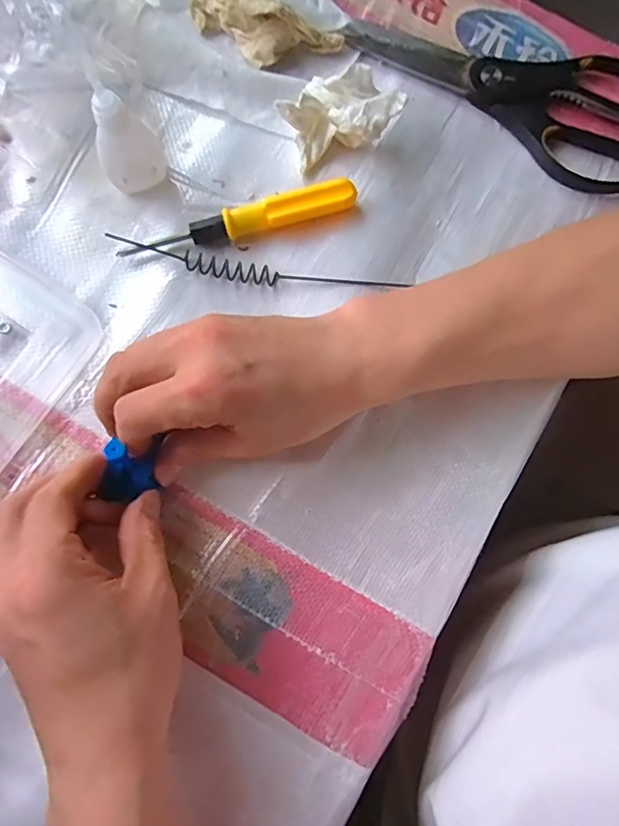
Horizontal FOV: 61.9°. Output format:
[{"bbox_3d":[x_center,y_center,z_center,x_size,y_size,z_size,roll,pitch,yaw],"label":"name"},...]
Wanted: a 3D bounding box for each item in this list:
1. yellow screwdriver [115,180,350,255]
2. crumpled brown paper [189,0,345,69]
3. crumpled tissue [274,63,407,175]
[{"bbox_3d":[-0.041,-0.113,0.309,0.140,0.021,0.016,-16,80,-4],"label":"yellow screwdriver"},{"bbox_3d":[-0.032,-0.244,0.326,0.098,0.027,0.039,20,80,2],"label":"crumpled brown paper"},{"bbox_3d":[0.014,-0.183,0.314,0.060,0.037,0.053,-28,81,-6],"label":"crumpled tissue"}]

